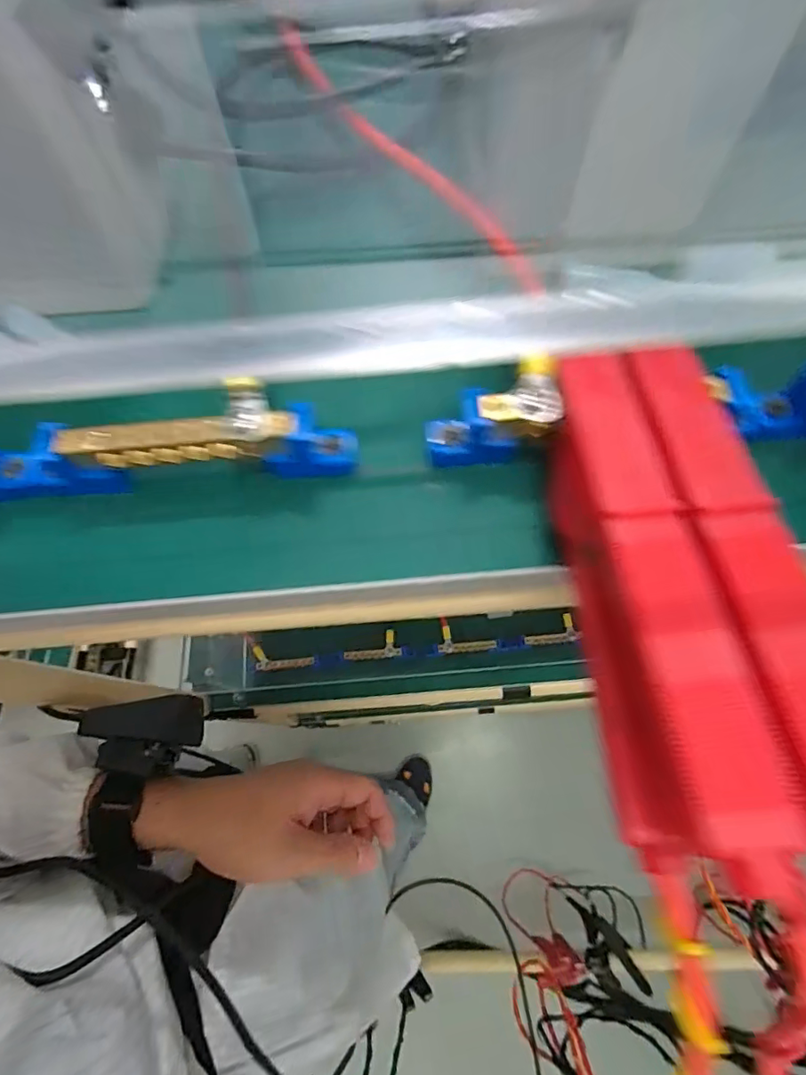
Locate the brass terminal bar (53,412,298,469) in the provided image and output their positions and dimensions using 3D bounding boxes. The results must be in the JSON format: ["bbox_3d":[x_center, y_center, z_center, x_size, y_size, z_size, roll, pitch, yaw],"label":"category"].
[{"bbox_3d":[-0.065,-0.028,0.142,0.067,0.013,0.007,-3,69,2],"label":"brass terminal bar"}]

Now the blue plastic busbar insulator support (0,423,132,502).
[{"bbox_3d":[-0.112,-0.022,0.148,0.052,0.024,0.014,-2,69,2],"label":"blue plastic busbar insulator support"}]

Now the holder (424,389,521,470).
[{"bbox_3d":[0.020,-0.031,0.145,0.026,0.022,0.011,-1,69,2],"label":"holder"}]

